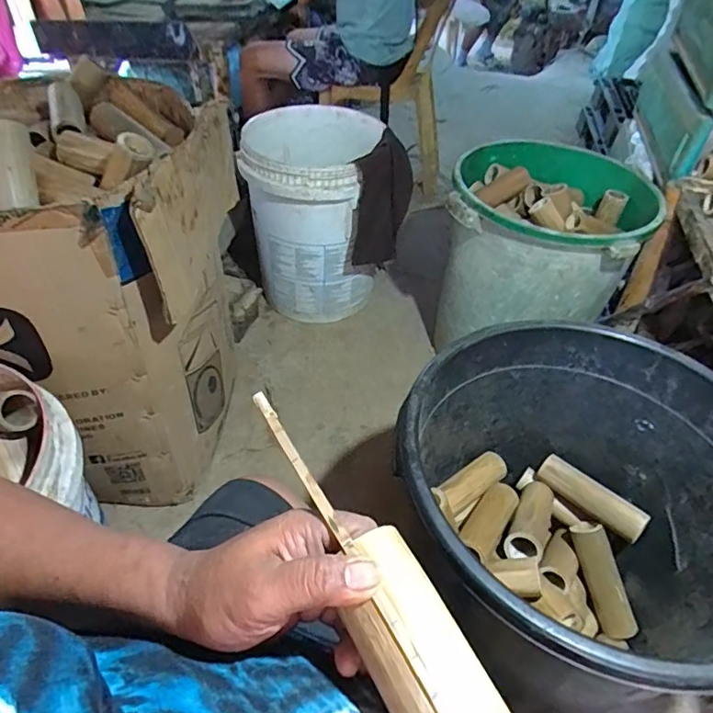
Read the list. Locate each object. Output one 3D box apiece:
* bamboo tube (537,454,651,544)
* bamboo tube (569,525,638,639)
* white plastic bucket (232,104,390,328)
[{"bbox_3d":[0.404,0.236,0.902,0.046,0.050,0.183,-32,56,-32],"label":"bamboo tube"},{"bbox_3d":[0.410,0.372,0.877,0.050,0.049,0.180,-19,89,-23],"label":"bamboo tube"},{"bbox_3d":[-0.114,-0.387,1.537,0.391,0.537,0.362,3,45,-3],"label":"white plastic bucket"}]

